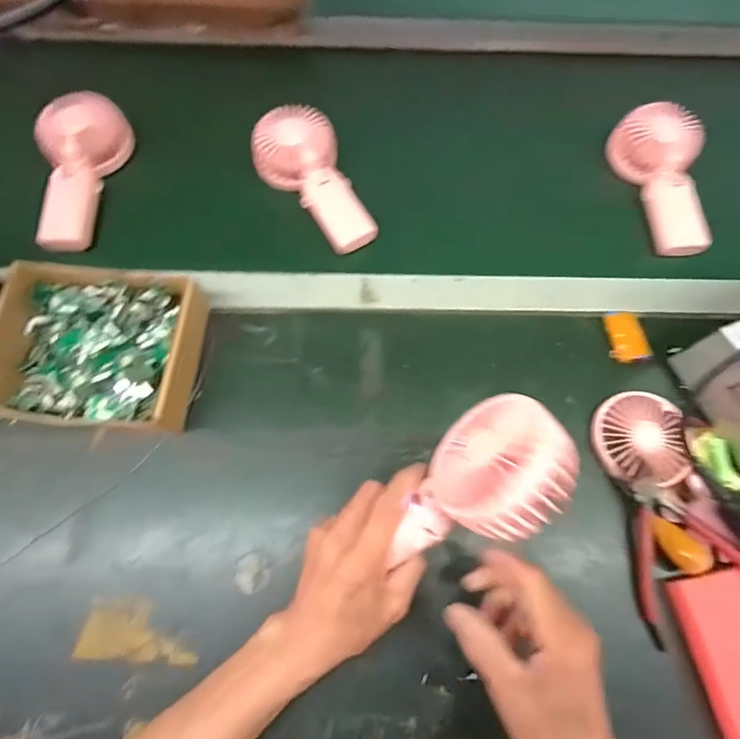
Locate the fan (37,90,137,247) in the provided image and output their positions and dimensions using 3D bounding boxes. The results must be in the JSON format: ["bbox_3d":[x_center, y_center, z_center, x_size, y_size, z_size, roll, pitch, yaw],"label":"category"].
[{"bbox_3d":[-0.326,-0.224,0.498,0.075,0.043,0.202,8,69,1],"label":"fan"}]

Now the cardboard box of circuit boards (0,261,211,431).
[{"bbox_3d":[-0.246,-0.017,0.414,0.171,0.058,0.143,4,69,-2],"label":"cardboard box of circuit boards"}]

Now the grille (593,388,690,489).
[{"bbox_3d":[0.250,0.062,0.417,0.077,0.015,0.082,4,69,-1],"label":"grille"}]

